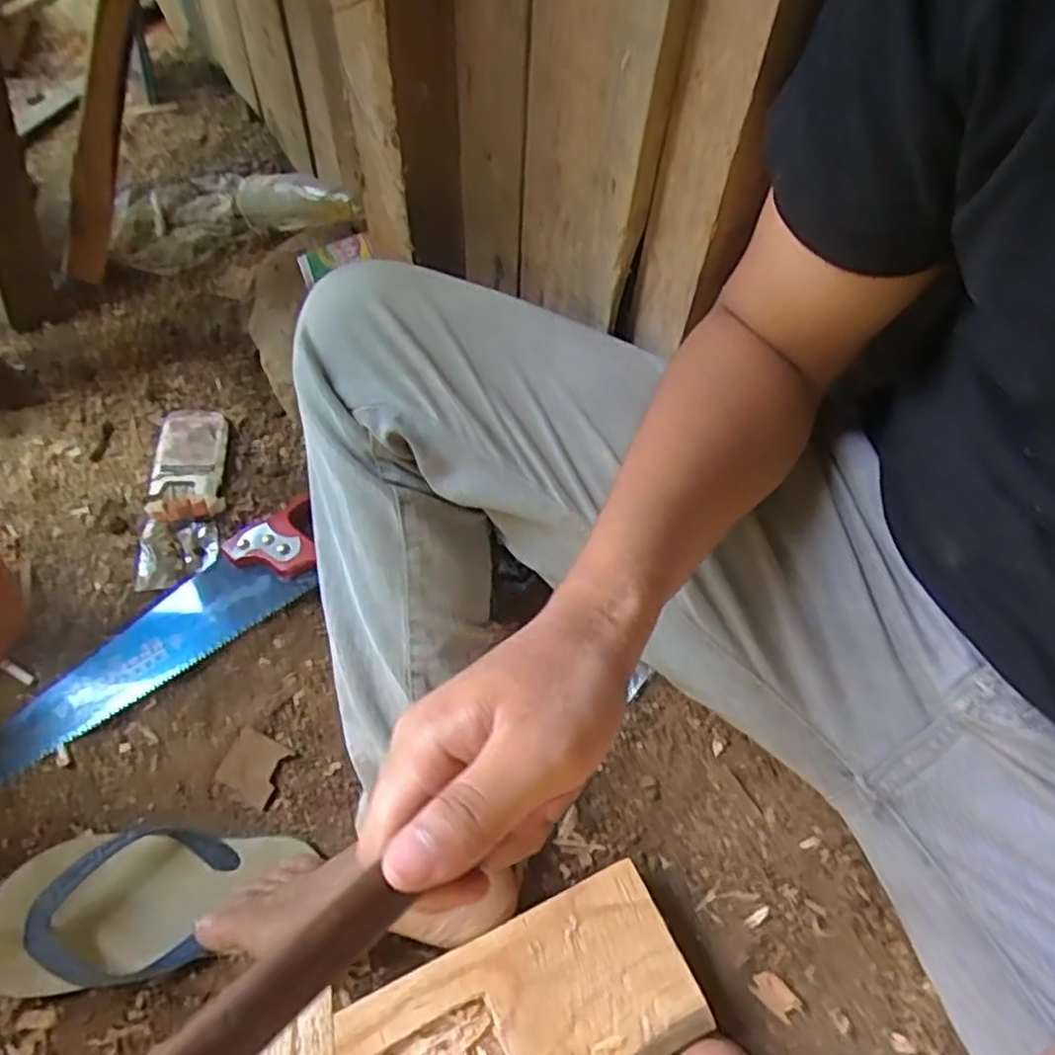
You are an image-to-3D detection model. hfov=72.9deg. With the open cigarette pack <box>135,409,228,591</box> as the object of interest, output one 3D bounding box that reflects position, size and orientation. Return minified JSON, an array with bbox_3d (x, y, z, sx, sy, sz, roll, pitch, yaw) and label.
[{"bbox_3d":[-0.341,-0.038,0.707,0.074,0.029,0.190,-4,60,-2],"label":"open cigarette pack"}]

